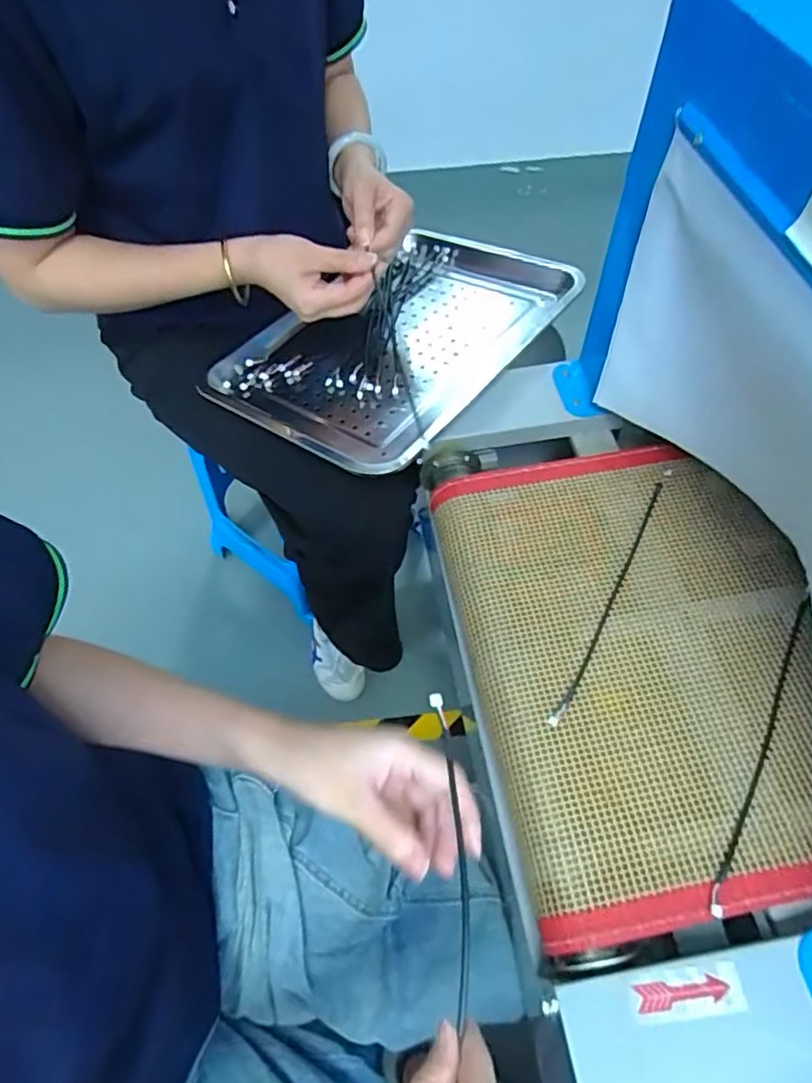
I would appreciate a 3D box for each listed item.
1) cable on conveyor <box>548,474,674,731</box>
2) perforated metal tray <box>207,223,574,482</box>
[{"bbox_3d":[0.184,0.038,0.534,0.011,0.009,0.279,26,63,17],"label":"cable on conveyor"},{"bbox_3d":[-0.011,-0.241,0.707,0.290,0.045,0.402,32,65,25],"label":"perforated metal tray"}]

